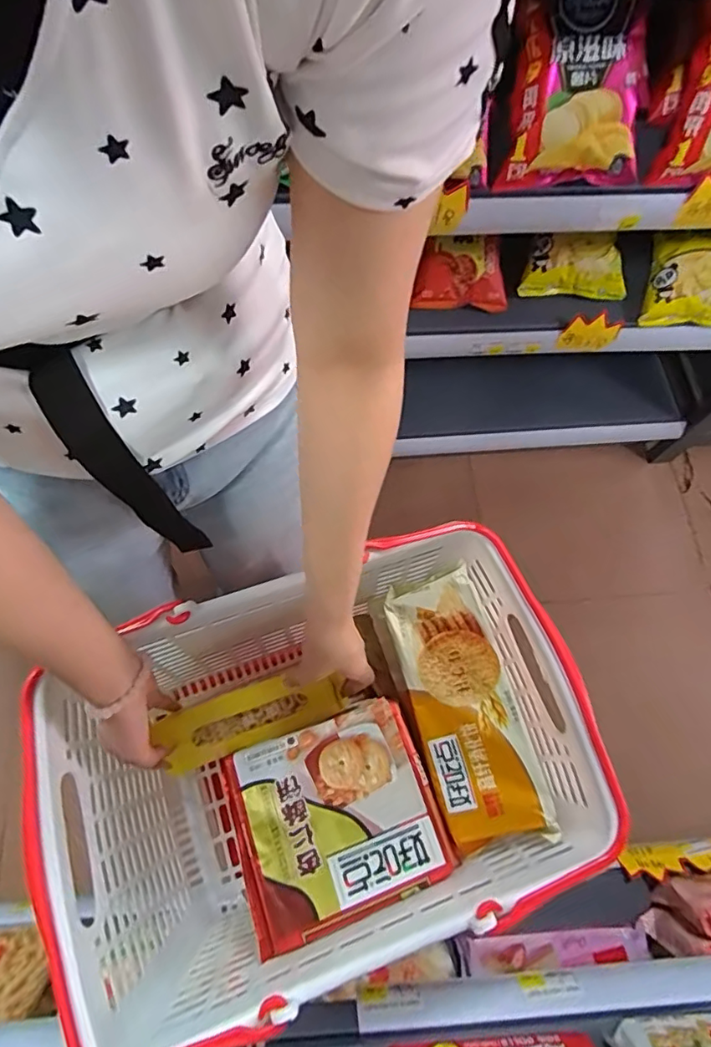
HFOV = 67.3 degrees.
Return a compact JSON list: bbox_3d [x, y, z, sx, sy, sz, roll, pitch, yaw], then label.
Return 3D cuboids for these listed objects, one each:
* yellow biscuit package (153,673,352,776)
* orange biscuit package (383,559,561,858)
[{"bbox_3d":[-0.101,0.191,0.529,0.173,0.030,0.059,-15,70,-4],"label":"yellow biscuit package"},{"bbox_3d":[0.104,0.172,0.507,0.098,0.043,0.237,-24,73,15],"label":"orange biscuit package"}]

